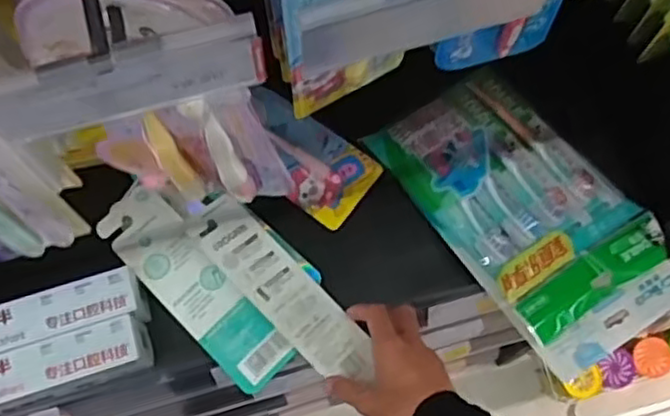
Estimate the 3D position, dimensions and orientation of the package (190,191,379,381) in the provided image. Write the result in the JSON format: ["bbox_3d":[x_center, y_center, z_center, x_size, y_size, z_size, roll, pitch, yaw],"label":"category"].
[{"bbox_3d":[-0.051,0.076,0.662,0.208,0.019,0.064,45,53,10],"label":"package"}]

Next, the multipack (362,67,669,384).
[{"bbox_3d":[0.189,-0.001,0.689,0.164,0.047,0.301,-32,72,-10],"label":"multipack"}]

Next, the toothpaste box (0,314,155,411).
[{"bbox_3d":[-0.285,0.155,0.638,0.224,0.043,0.048,-17,70,-5],"label":"toothpaste box"}]

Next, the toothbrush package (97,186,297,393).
[{"bbox_3d":[-0.137,0.072,0.674,0.067,0.026,0.237,-43,75,-13],"label":"toothbrush package"}]

